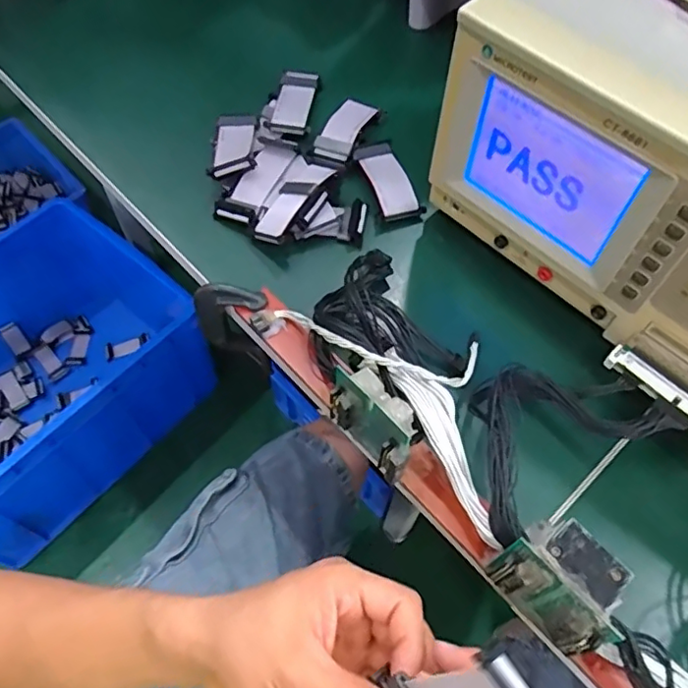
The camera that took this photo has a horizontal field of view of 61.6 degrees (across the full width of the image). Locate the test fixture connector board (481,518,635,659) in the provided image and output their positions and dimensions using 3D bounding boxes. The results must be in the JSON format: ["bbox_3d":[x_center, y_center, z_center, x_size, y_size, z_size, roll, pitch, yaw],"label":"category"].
[{"bbox_3d":[0.118,0.132,0.317,0.041,0.064,0.063,-39,67,-21],"label":"test fixture connector board"}]

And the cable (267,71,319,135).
[{"bbox_3d":[-0.049,-0.236,0.566,0.035,0.017,0.079,8,59,4],"label":"cable"}]

